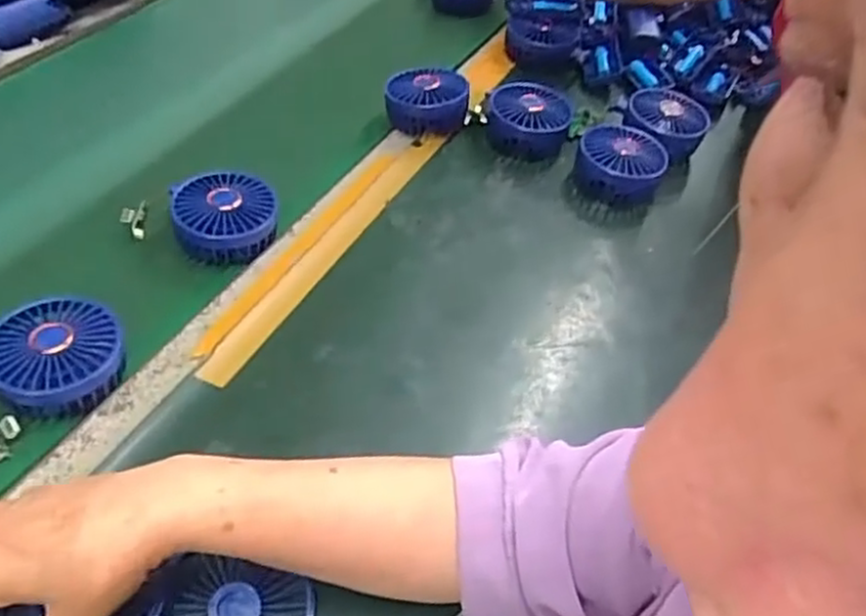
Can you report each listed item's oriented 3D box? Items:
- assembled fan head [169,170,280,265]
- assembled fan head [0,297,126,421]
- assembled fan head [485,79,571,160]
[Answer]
[{"bbox_3d":[-0.181,-0.077,0.644,0.091,0.041,0.079,-9,47,-16],"label":"assembled fan head"},{"bbox_3d":[-0.264,0.036,0.523,0.084,0.037,0.086,4,45,-4],"label":"assembled fan head"},{"bbox_3d":[0.102,-0.201,0.797,0.091,0.050,0.083,1,45,-6],"label":"assembled fan head"}]

